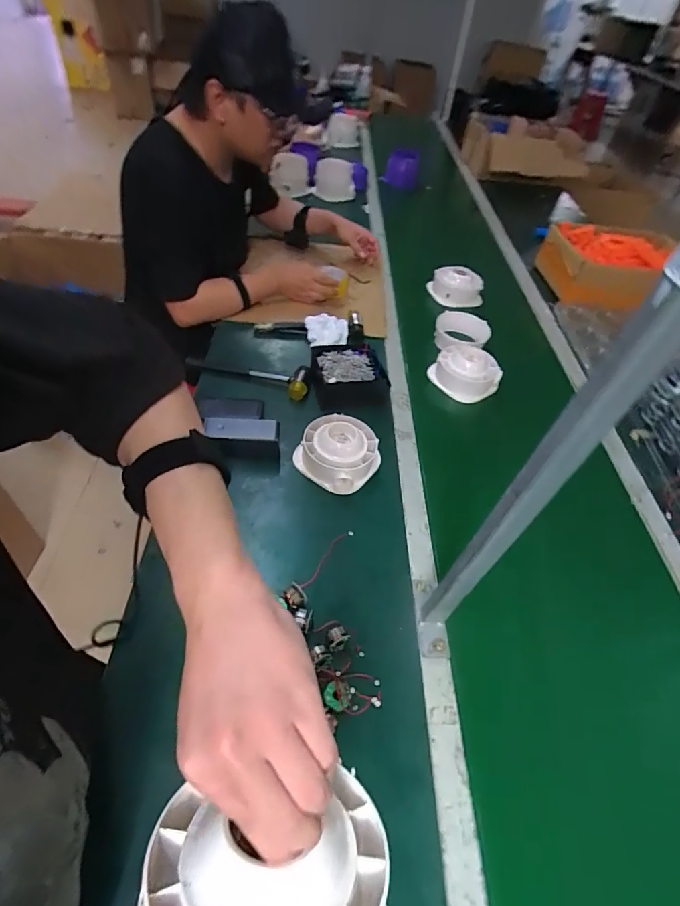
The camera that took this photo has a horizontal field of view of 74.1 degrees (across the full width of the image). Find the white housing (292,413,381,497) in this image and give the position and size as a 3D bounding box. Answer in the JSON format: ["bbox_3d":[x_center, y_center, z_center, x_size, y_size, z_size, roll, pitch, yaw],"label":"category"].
[{"bbox_3d":[-0.004,-0.001,0.803,0.132,0.070,0.126,4,49,-5],"label":"white housing"}]

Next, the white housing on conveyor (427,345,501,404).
[{"bbox_3d":[0.281,-0.175,0.997,0.121,0.069,0.129,-21,56,-24],"label":"white housing on conveyor"}]

